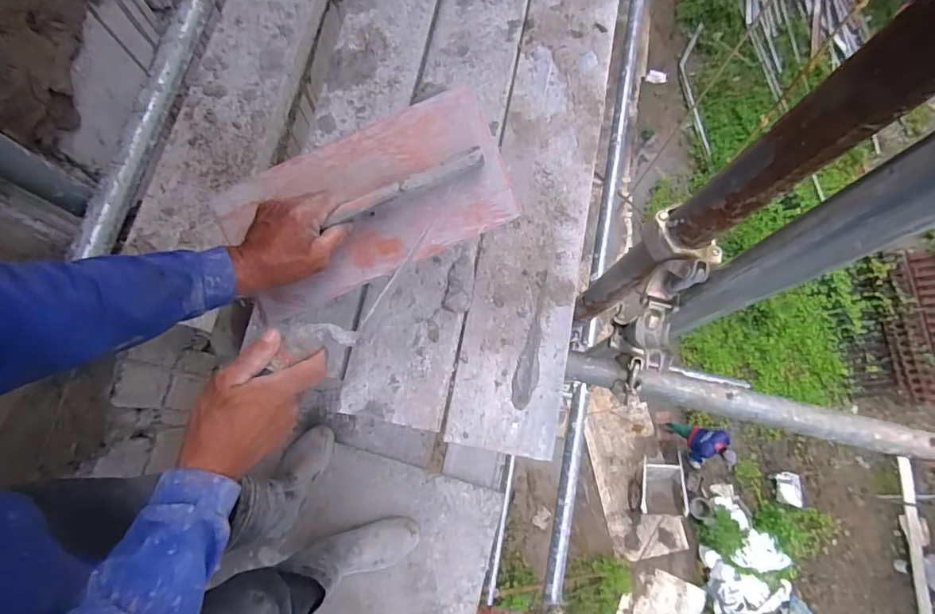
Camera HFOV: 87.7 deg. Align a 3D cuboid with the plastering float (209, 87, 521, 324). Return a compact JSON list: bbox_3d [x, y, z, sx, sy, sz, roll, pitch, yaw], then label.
[{"bbox_3d":[-0.119,-0.103,0.528,0.330,0.056,0.156,-23,99,3],"label":"plastering float"}]

